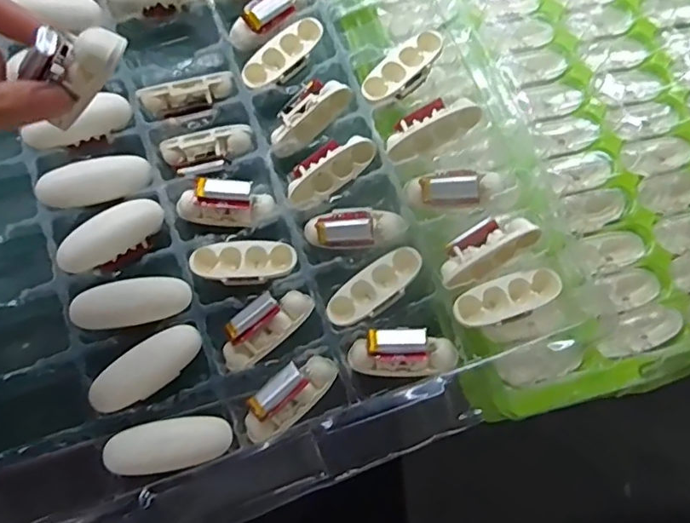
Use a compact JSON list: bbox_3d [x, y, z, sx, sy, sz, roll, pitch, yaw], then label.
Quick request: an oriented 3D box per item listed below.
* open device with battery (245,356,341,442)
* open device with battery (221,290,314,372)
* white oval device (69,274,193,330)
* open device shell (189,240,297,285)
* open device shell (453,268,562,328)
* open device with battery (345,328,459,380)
[{"bbox_3d":[-0.033,0.078,0.326,0.063,0.016,0.025,-38,81,-17],"label":"open device with battery"},{"bbox_3d":[-0.050,0.039,0.342,0.063,0.019,0.029,-39,82,-17],"label":"open device with battery"},{"bbox_3d":[-0.127,0.024,0.327,0.067,0.016,0.025,-8,74,-11],"label":"white oval device"},{"bbox_3d":[-0.063,0.000,0.349,0.063,0.011,0.026,0,73,-8],"label":"open device shell"},{"bbox_3d":[0.095,0.023,0.329,0.064,0.016,0.025,-18,76,-13],"label":"open device shell"},{"bbox_3d":[0.034,0.054,0.332,0.062,0.030,0.014,-1,28,8],"label":"open device with battery"}]

